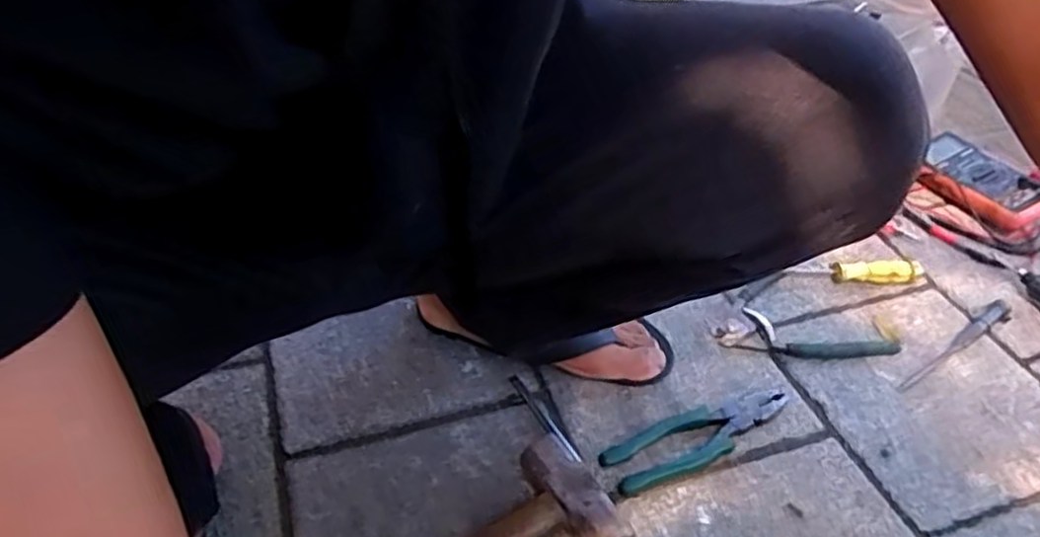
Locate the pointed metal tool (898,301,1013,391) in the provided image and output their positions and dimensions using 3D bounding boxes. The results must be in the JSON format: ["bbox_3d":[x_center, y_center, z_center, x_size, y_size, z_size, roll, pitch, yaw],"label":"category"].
[{"bbox_3d":[0.469,0.081,0.768,0.200,0.016,0.022,-23,49,-27],"label":"pointed metal tool"}]

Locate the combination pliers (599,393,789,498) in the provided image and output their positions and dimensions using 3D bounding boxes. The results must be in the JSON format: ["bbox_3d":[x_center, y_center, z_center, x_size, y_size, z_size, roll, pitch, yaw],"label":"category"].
[{"bbox_3d":[0.165,0.154,0.659,0.194,0.018,0.047,-18,46,-22],"label":"combination pliers"}]

